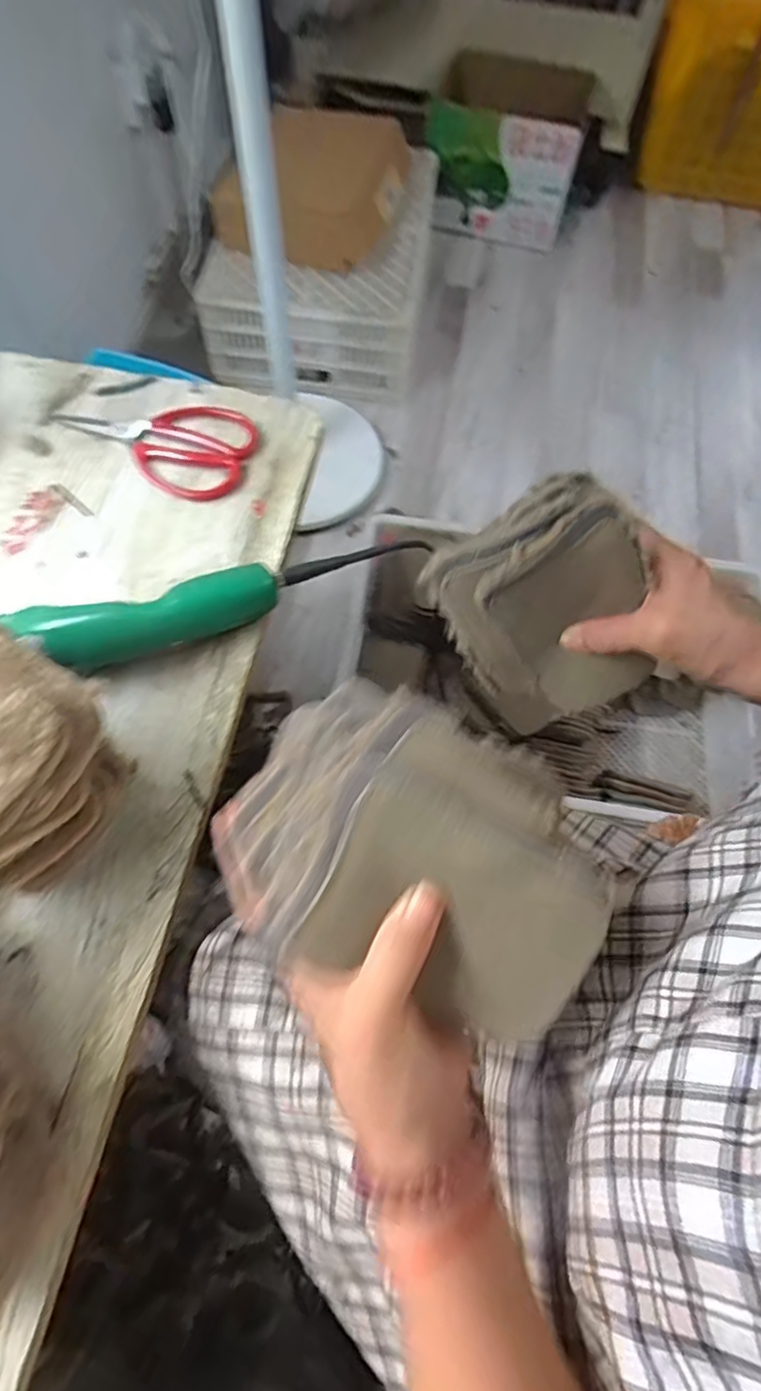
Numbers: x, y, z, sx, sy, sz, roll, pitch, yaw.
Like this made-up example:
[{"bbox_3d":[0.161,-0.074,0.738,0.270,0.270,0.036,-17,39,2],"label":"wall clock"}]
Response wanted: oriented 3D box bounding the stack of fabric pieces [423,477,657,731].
[{"bbox_3d":[0.109,-0.055,0.397,0.123,0.142,0.062,-25,30,20],"label":"stack of fabric pieces"}]

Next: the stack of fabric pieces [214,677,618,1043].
[{"bbox_3d":[0.014,0.064,0.266,0.162,0.052,0.115,22,95,4],"label":"stack of fabric pieces"}]

